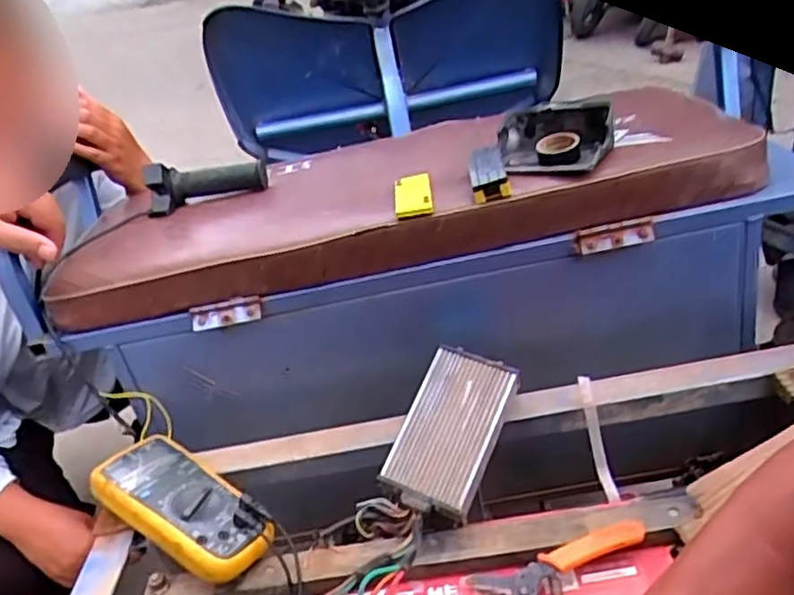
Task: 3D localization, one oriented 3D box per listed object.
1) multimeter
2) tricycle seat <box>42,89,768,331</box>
[{"bbox_3d":[-0.199,0.192,0.641,0.177,0.034,0.090,27,43,25],"label":"multimeter"},{"bbox_3d":[-0.001,-0.127,0.814,0.757,0.091,0.318,-8,30,-1],"label":"tricycle seat"}]

